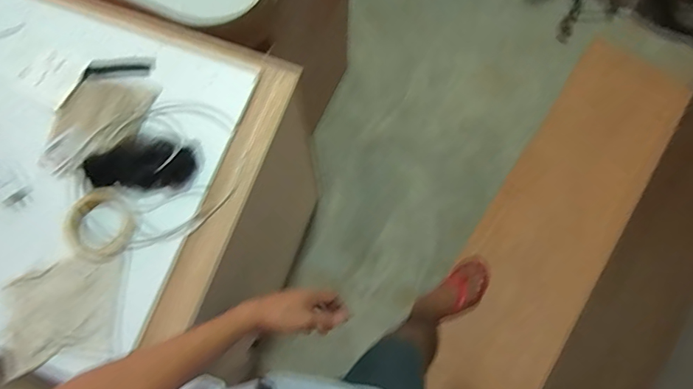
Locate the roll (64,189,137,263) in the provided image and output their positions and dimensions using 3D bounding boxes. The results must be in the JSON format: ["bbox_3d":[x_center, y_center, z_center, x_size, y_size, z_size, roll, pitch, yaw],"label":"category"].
[{"bbox_3d":[-0.364,0.048,0.649,0.092,0.032,0.098,0,75,-1],"label":"roll"}]

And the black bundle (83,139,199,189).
[{"bbox_3d":[-0.318,-0.047,0.677,0.160,0.034,0.073,-5,75,-2],"label":"black bundle"}]

